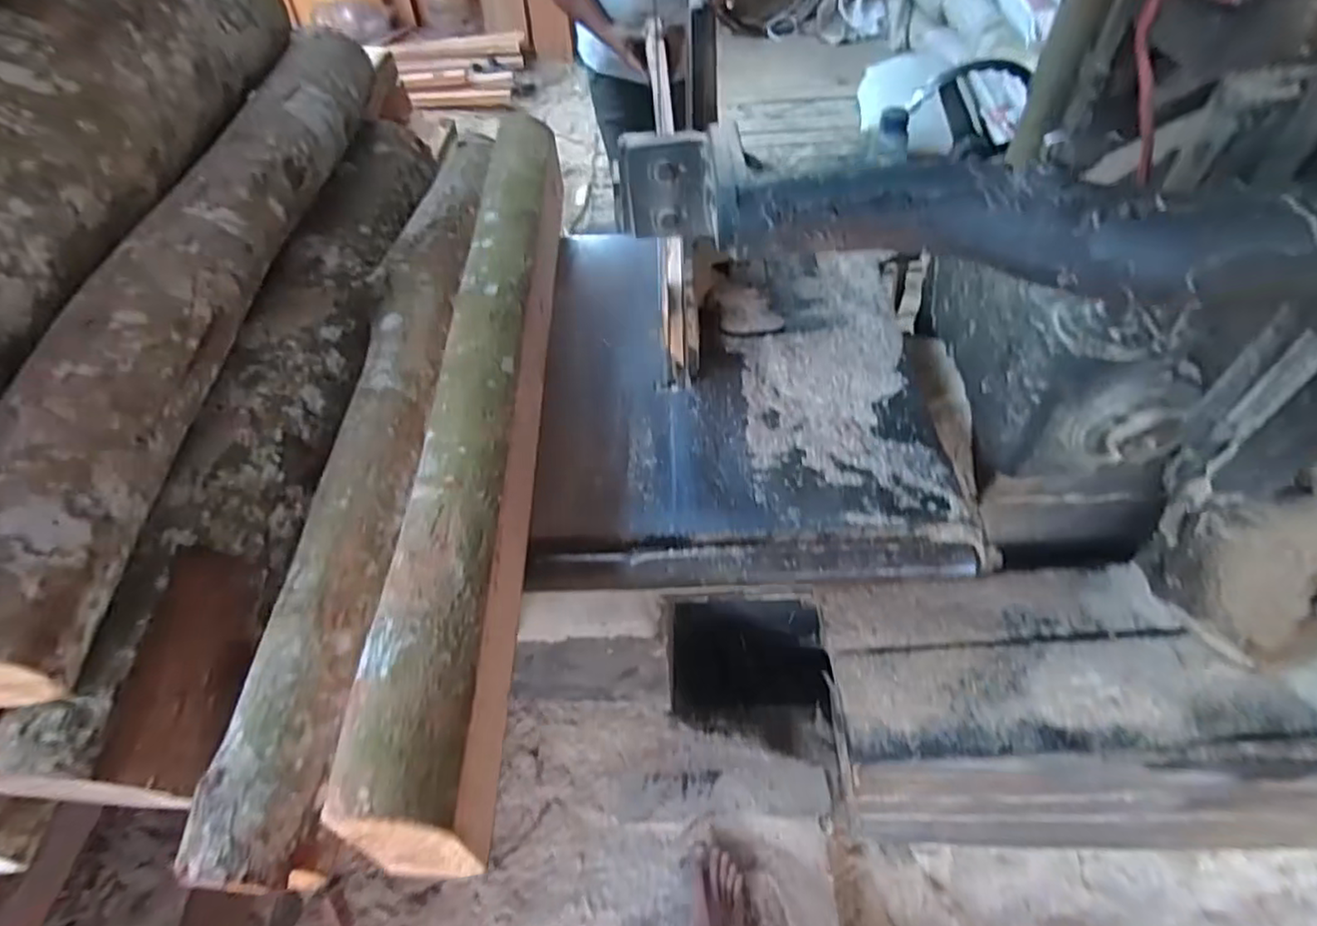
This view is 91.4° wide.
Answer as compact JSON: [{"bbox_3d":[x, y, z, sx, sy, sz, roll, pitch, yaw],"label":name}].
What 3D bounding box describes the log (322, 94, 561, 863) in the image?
[{"bbox_3d":[-0.226,-0.116,0.826,0.124,0.119,1.081,-3,52,1],"label":"log"}]

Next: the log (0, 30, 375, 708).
[{"bbox_3d":[-0.543,-0.255,0.805,0.132,0.138,1.059,-4,52,1],"label":"log"}]

